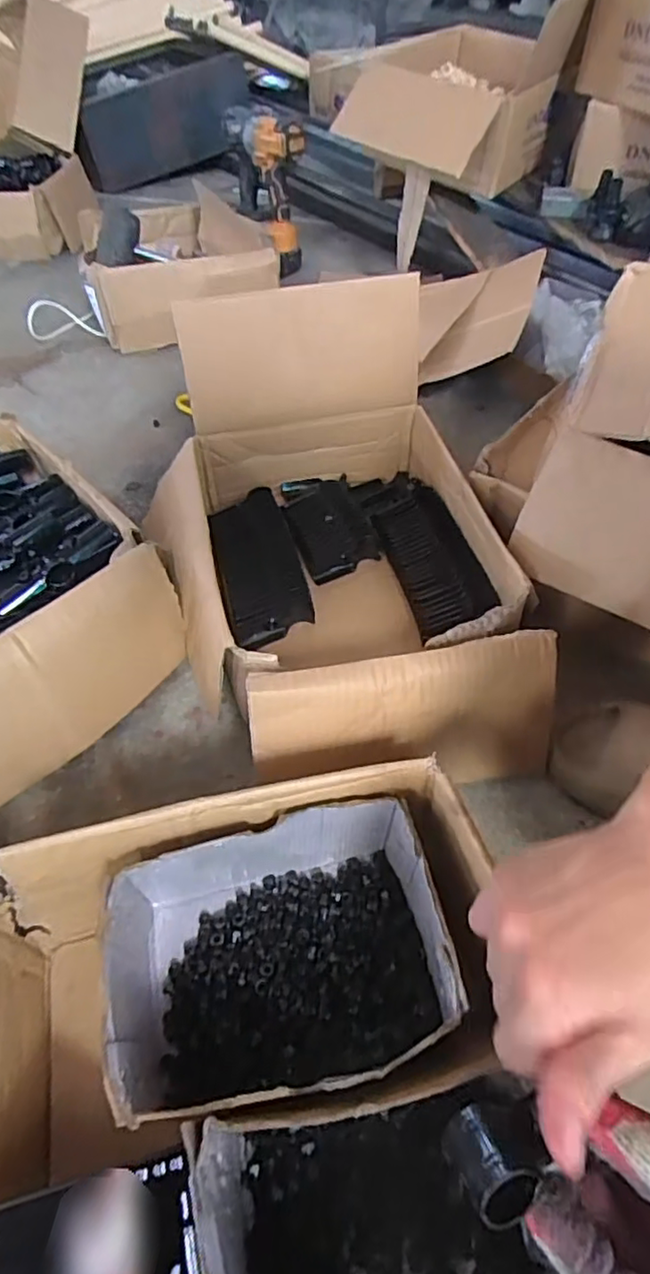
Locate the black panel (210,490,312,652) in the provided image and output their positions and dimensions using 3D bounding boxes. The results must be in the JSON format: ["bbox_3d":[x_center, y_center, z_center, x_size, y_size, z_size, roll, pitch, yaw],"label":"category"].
[{"bbox_3d":[-0.072,-0.081,0.663,0.088,0.026,0.203,-12,50,-9],"label":"black panel"}]

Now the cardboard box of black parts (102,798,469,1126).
[{"bbox_3d":[-0.036,0.218,0.414,0.224,0.097,0.155,-9,50,-7],"label":"cardboard box of black parts"}]

